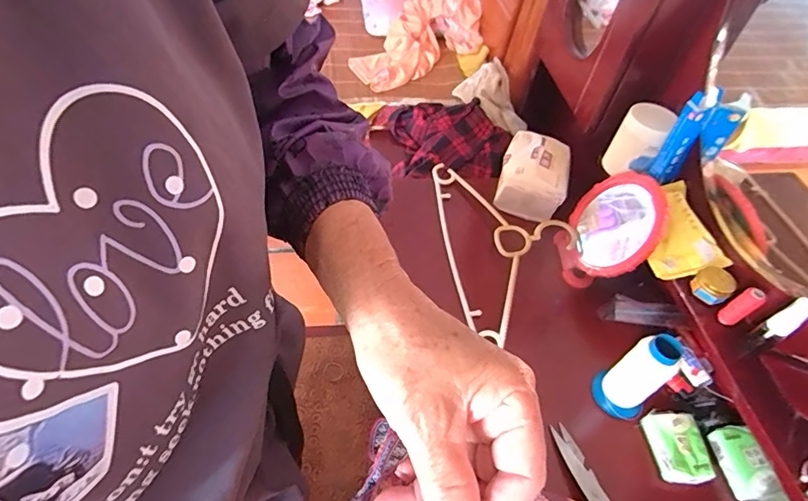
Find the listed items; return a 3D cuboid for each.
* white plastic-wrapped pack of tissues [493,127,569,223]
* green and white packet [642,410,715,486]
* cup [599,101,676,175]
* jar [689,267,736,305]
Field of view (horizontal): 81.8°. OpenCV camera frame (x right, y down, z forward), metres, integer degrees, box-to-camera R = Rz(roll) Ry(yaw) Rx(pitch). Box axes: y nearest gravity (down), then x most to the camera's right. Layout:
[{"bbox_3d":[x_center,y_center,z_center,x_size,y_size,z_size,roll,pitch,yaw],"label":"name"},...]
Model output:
[{"bbox_3d":[0.213,-0.125,0.765,0.106,0.067,0.135,20,51,10],"label":"white plastic-wrapped pack of tissues"},{"bbox_3d":[0.310,0.221,0.528,0.056,0.019,0.075,-1,51,-8],"label":"green and white packet"},{"bbox_3d":[0.335,-0.160,0.672,0.061,0.092,0.071,28,53,16],"label":"cup"},{"bbox_3d":[0.365,0.040,0.552,0.034,0.028,0.039,-31,60,-28],"label":"jar"}]

